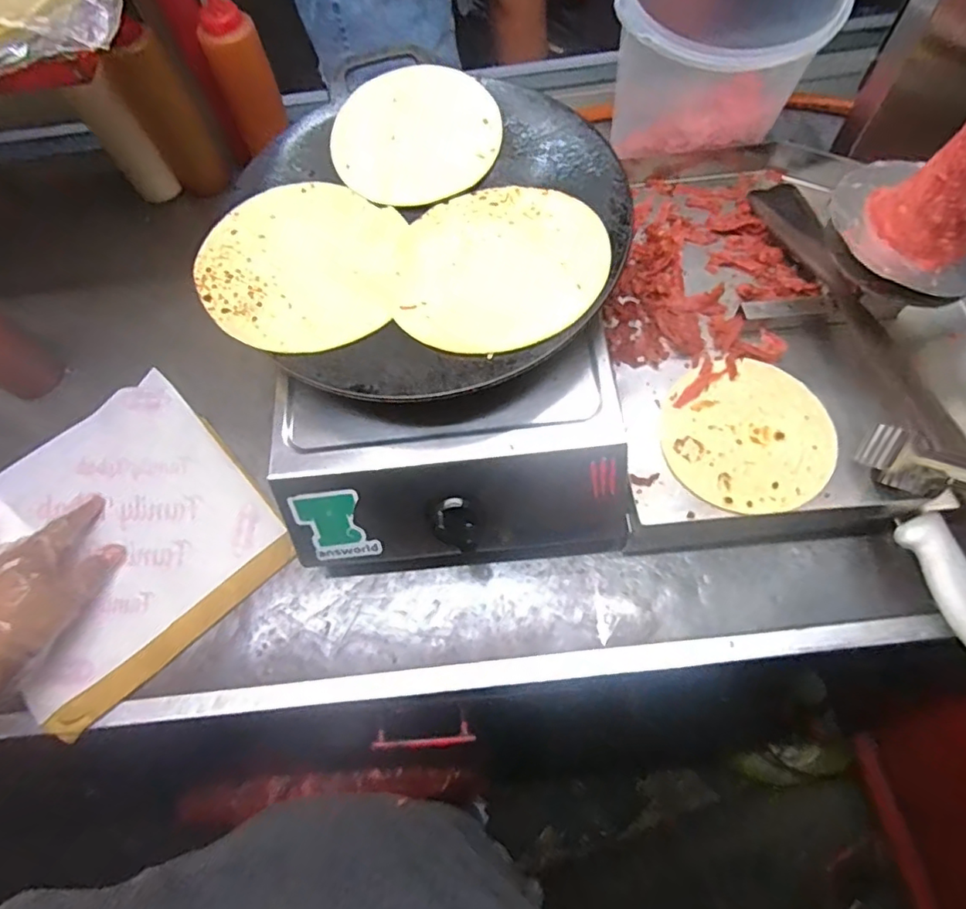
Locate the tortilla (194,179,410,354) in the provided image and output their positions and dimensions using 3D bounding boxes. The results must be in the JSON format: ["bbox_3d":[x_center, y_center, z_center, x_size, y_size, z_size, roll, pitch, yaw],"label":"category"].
[{"bbox_3d":[-0.147,-0.160,0.465,0.154,0.009,0.176,5,64,0],"label":"tortilla"}]

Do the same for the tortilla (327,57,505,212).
[{"bbox_3d":[-0.062,-0.289,0.512,0.144,0.008,0.145,-1,78,5],"label":"tortilla"}]

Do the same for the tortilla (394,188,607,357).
[{"bbox_3d":[0.013,-0.152,0.452,0.166,0.008,0.166,1,64,11],"label":"tortilla"}]

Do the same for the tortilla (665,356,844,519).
[{"bbox_3d":[0.234,-0.016,0.497,0.141,0.007,0.139,-1,66,2],"label":"tortilla"}]

